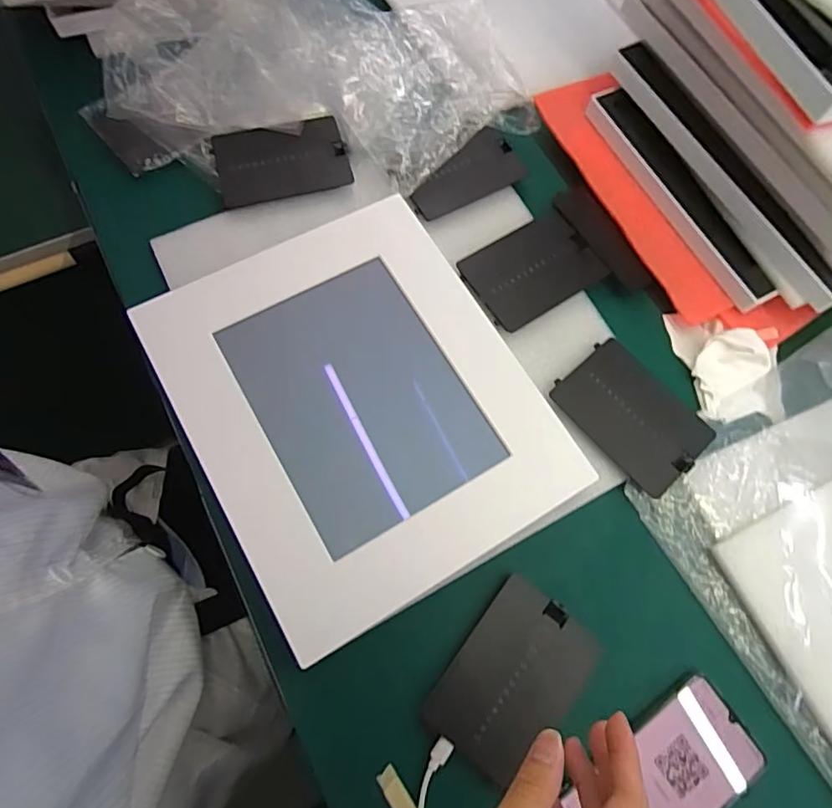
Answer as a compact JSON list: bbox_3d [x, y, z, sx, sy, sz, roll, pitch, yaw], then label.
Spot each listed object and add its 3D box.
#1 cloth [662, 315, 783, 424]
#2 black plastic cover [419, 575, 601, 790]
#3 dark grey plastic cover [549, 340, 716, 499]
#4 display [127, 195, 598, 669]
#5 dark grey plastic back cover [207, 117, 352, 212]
[{"bbox_3d":[0.278,-0.034,0.465,0.088,0.030,0.098,-3,72,-1],"label":"cloth"},{"bbox_3d":[0.069,0.193,0.372,0.080,0.016,0.118,36,75,11],"label":"black plastic cover"},{"bbox_3d":[0.181,0.008,0.440,0.087,0.011,0.118,-43,77,-12],"label":"dark grey plastic cover"},{"bbox_3d":[-0.038,-0.008,0.425,0.279,0.037,0.304,-29,75,-9],"label":"display"},{"bbox_3d":[-0.128,-0.232,0.503,0.120,0.006,0.082,-15,73,-5],"label":"dark grey plastic back cover"}]

